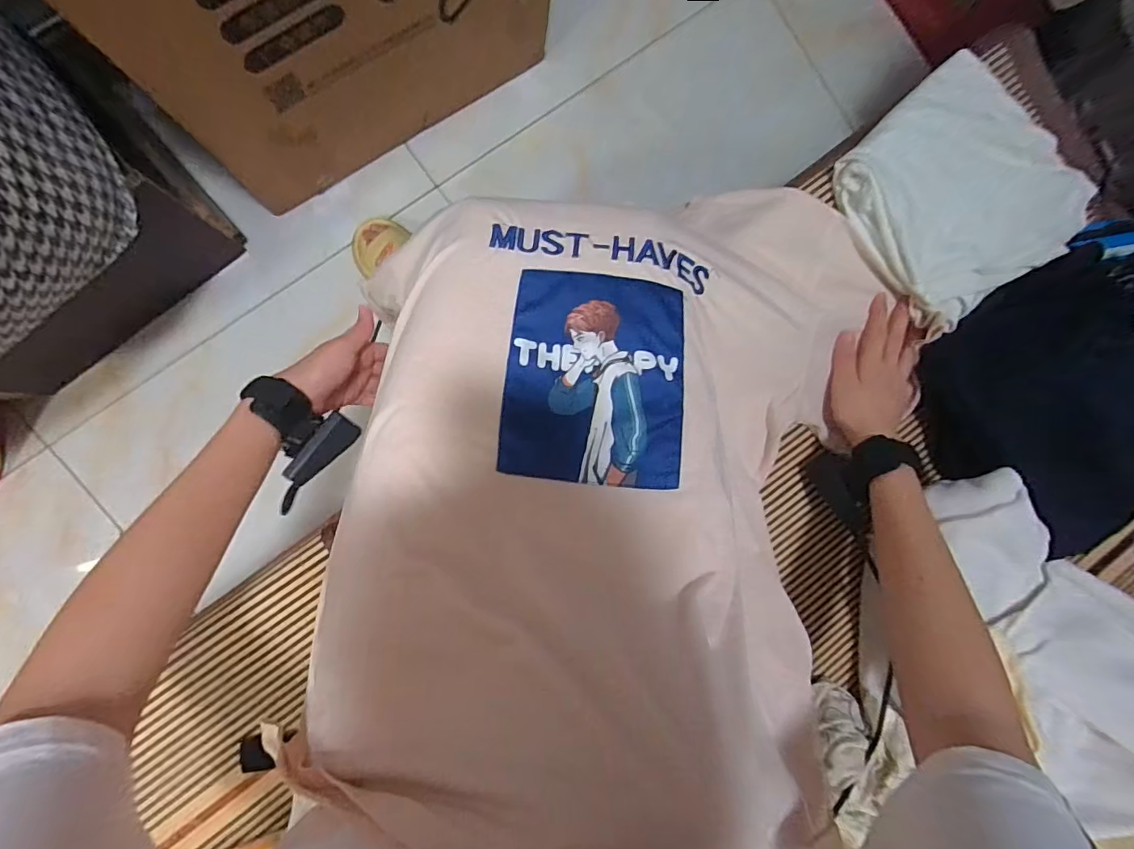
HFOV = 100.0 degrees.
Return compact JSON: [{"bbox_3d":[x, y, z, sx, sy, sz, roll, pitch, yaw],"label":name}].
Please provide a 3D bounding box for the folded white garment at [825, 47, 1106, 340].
[{"bbox_3d":[0.409,-0.244,0.487,0.235,0.040,0.214,-38,96,-6],"label":"folded white garment"}]

